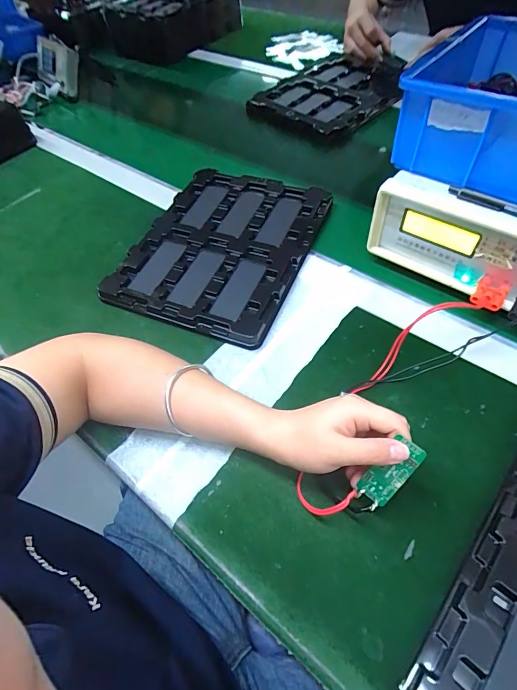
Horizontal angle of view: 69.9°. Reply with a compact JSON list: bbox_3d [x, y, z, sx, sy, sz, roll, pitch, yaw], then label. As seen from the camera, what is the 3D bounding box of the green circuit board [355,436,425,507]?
[{"bbox_3d":[0.099,0.094,0.276,0.024,0.054,0.004,38,17,17],"label":"green circuit board"}]

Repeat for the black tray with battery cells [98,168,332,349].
[{"bbox_3d":[-0.047,-0.137,0.497,0.222,0.014,0.275,17,59,14],"label":"black tray with battery cells"}]

